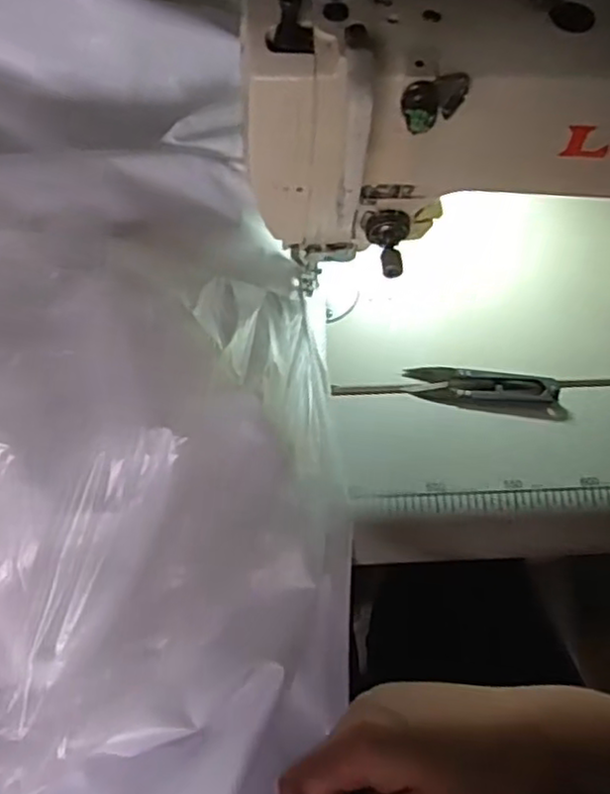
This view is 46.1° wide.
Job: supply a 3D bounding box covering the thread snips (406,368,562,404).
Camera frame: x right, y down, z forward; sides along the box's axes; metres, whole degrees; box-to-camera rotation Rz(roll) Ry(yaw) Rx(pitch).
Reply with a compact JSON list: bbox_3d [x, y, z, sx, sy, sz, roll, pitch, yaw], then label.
[{"bbox_3d":[0.120,-0.008,0.484,0.099,0.008,0.022,6,66,1],"label":"thread snips"}]

